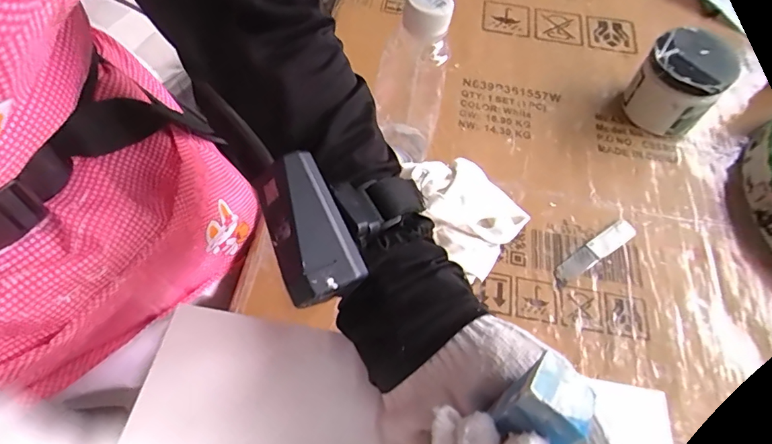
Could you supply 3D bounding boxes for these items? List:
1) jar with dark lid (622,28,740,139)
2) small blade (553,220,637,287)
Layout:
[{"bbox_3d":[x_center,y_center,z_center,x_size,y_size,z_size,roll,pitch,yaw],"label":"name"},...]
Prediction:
[{"bbox_3d":[0.305,-0.144,0.492,0.078,0.085,0.073,2,58,-3],"label":"jar with dark lid"},{"bbox_3d":[0.189,0.027,0.426,0.093,0.008,0.020,-29,65,-20],"label":"small blade"}]

